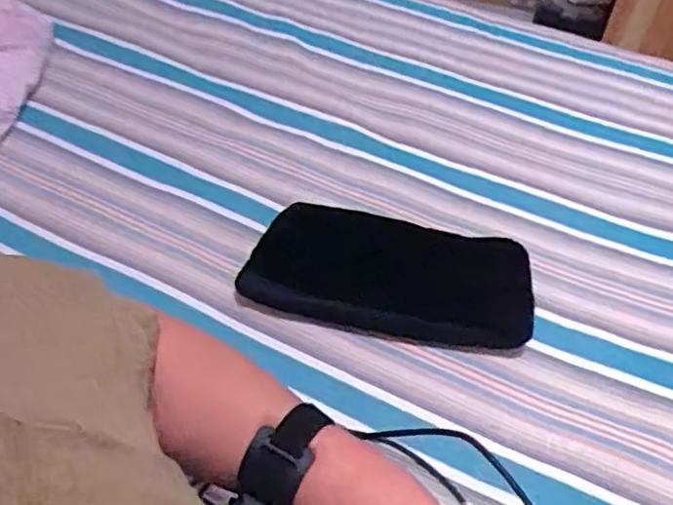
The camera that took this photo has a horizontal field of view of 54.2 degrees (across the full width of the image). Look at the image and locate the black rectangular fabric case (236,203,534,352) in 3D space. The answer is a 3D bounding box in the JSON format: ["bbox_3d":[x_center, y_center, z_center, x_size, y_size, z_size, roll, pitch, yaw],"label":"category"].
[{"bbox_3d":[0.056,0.021,0.702,0.293,0.040,0.138,12,52,9],"label":"black rectangular fabric case"}]

